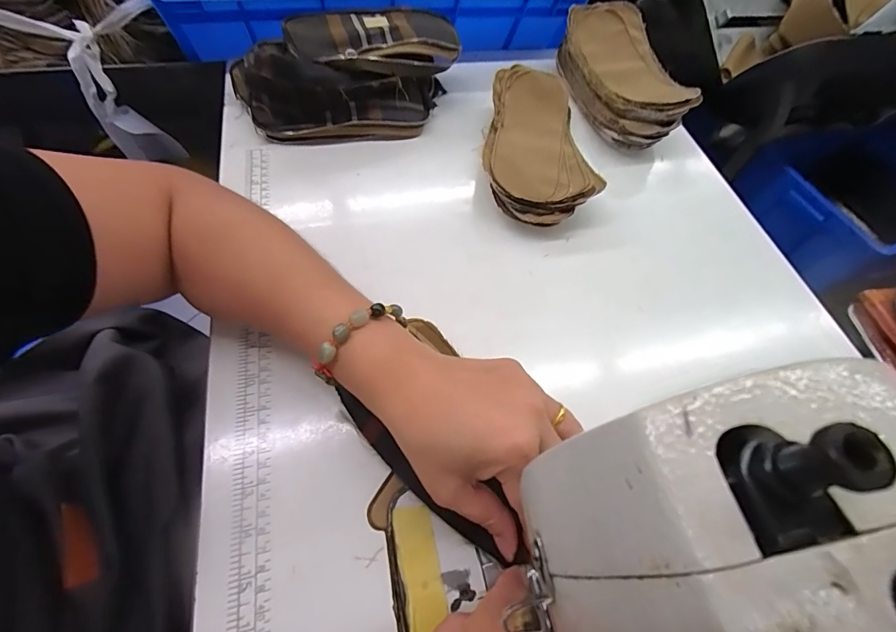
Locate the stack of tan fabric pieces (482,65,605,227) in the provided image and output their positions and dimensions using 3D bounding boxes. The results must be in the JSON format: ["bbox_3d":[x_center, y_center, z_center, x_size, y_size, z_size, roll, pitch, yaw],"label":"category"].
[{"bbox_3d":[0.089,-0.182,0.430,0.107,0.035,0.206,-2,60,-7],"label":"stack of tan fabric pieces"}]

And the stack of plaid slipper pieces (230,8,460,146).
[{"bbox_3d":[-0.100,-0.252,0.438,0.237,0.089,0.111,-16,62,-15],"label":"stack of plaid slipper pieces"}]

